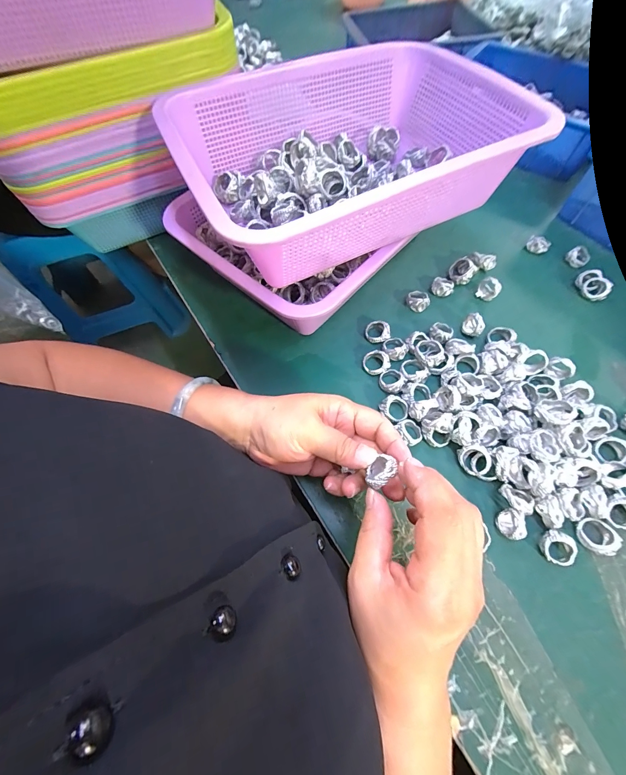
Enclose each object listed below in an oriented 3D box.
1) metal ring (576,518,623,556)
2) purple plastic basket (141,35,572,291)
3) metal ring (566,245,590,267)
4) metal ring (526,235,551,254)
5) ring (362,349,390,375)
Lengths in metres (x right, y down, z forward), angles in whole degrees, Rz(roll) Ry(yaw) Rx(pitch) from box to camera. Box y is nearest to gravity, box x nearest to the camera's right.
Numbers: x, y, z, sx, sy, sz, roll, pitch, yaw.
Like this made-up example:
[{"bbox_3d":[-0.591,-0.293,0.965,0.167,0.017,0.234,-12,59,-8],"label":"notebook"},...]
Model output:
[{"bbox_3d":[0.235,0.123,0.259,0.027,0.016,0.027,-1,64,2],"label":"metal ring"},{"bbox_3d":[0.031,-0.221,0.300,0.305,0.082,0.231,-27,68,-11],"label":"purple plastic basket"},{"bbox_3d":[0.337,-0.167,0.395,0.029,0.013,0.024,-40,69,-15],"label":"metal ring"},{"bbox_3d":[0.292,-0.185,0.405,0.024,0.016,0.016,34,70,17],"label":"metal ring"},{"bbox_3d":[0.068,-0.026,0.334,0.026,0.014,0.025,-1,64,2],"label":"ring"}]

